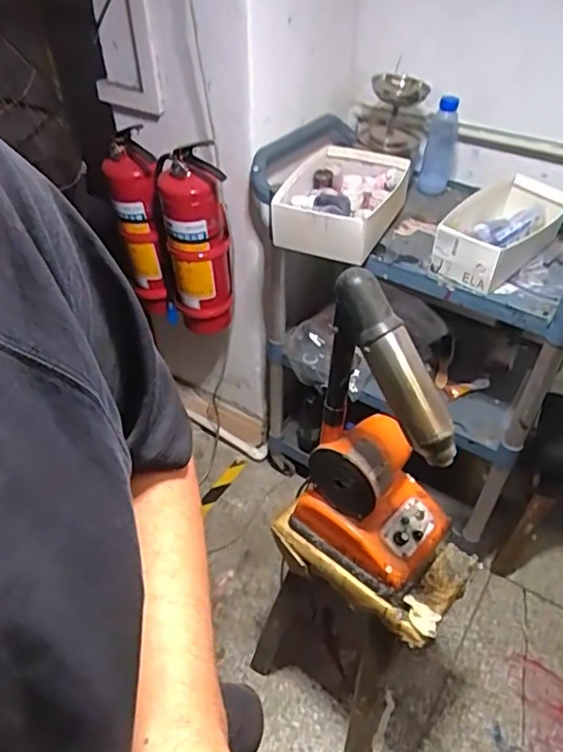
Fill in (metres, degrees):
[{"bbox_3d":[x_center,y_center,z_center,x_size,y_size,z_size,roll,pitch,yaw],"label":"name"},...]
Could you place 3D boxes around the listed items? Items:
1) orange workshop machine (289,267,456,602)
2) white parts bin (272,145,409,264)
[{"bbox_3d":[0.159,0.095,0.866,0.226,0.498,0.184,29,50,29],"label":"orange workshop machine"},{"bbox_3d":[0.131,-0.357,1.182,0.215,0.110,0.320,16,45,18],"label":"white parts bin"}]

